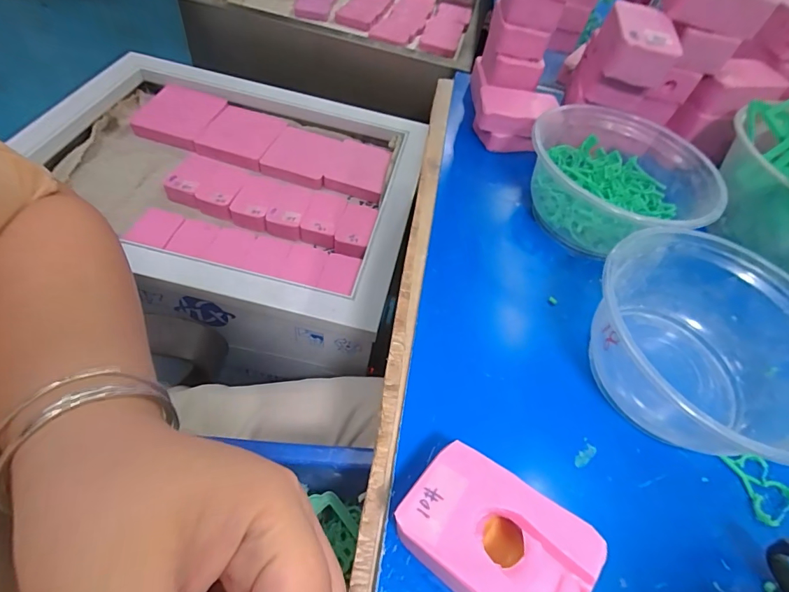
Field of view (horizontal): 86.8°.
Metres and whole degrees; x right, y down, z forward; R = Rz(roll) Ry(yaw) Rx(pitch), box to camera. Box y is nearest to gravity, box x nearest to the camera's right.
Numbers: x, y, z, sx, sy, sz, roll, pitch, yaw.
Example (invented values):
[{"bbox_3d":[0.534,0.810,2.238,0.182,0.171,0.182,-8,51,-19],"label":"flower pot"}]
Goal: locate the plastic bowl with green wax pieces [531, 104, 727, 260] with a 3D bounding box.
[{"bbox_3d":[0.169,-0.085,0.315,0.122,0.053,0.131,-16,58,-20],"label":"plastic bowl with green wax pieces"}]

